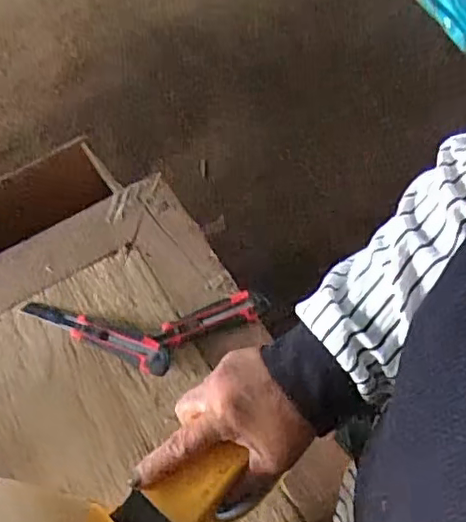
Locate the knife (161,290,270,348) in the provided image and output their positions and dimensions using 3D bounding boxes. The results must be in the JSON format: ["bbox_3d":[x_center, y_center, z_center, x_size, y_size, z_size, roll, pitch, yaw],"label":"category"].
[{"bbox_3d":[-0.023,0.072,0.773,0.142,0.018,0.037,-19,63,-7],"label":"knife"}]

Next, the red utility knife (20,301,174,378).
[{"bbox_3d":[-0.177,0.089,0.766,0.212,0.016,0.043,22,65,14],"label":"red utility knife"}]

